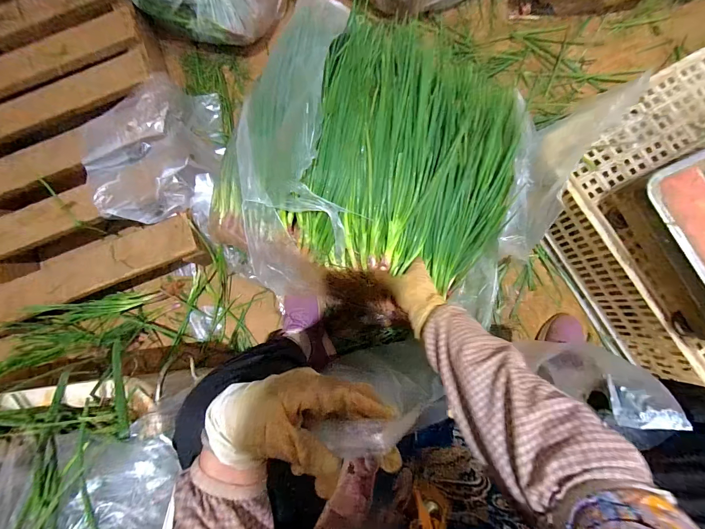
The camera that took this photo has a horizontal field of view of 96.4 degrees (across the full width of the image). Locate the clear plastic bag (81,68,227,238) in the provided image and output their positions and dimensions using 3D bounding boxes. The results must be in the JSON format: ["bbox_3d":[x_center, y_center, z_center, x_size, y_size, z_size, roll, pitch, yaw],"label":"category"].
[{"bbox_3d":[-0.461,-0.251,0.763,0.298,0.129,0.349,-17,81,1],"label":"clear plastic bag"}]

